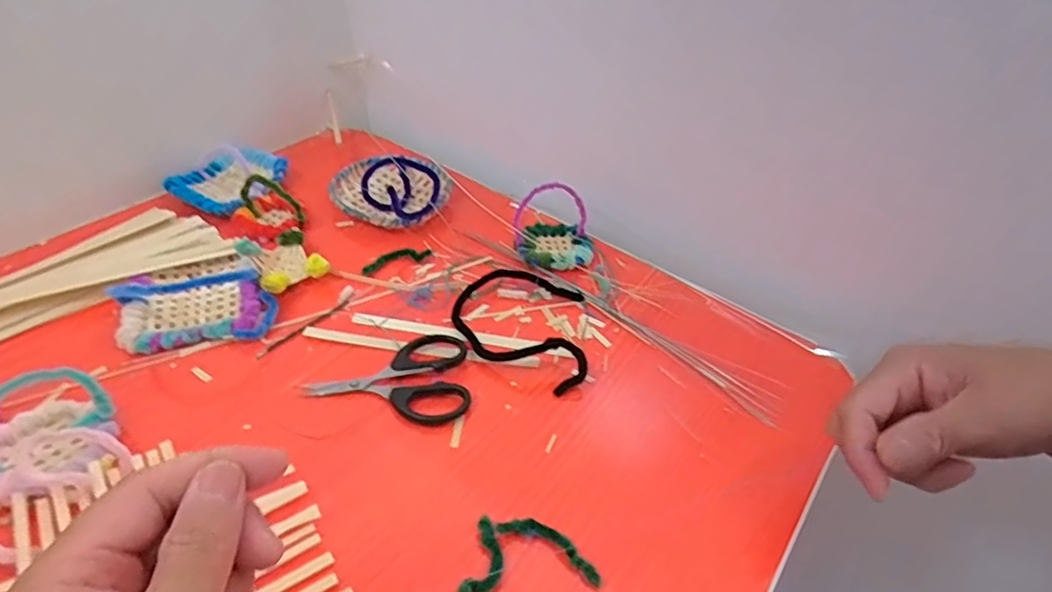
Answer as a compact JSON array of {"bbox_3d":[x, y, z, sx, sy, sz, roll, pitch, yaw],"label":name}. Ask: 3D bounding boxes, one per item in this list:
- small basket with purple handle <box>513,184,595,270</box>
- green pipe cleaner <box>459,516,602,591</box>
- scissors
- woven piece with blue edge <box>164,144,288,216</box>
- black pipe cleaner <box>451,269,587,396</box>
[{"bbox_3d":[0.025,-0.061,0.510,0.069,0.058,0.057,6,41,0],"label":"small basket with purple handle"},{"bbox_3d":[0.001,0.140,0.322,0.072,0.011,0.037,-2,42,-8],"label":"green pipe cleaner"},{"bbox_3d":[-0.095,0.055,0.402,0.111,0.013,0.068,-1,42,-8],"label":"scissors"},{"bbox_3d":[-0.283,-0.114,0.565,0.100,0.020,0.097,16,42,11],"label":"woven piece with blue edge"},{"bbox_3d":[-0.006,0.016,0.442,0.098,0.024,0.114,6,41,0],"label":"black pipe cleaner"}]

